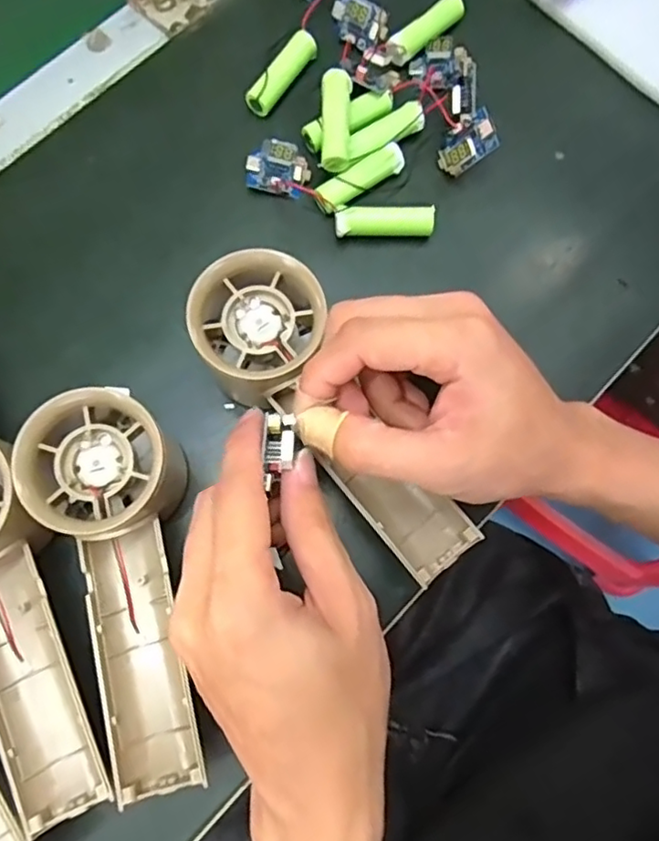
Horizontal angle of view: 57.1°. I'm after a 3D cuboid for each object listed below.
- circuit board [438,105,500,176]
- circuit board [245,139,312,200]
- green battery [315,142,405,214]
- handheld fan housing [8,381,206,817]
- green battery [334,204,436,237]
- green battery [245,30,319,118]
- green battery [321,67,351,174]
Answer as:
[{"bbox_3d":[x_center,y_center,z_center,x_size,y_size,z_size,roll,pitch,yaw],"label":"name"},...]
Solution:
[{"bbox_3d":[0.070,-0.144,0.314,0.010,0.034,0.022,-21,88,-42],"label":"circuit board"},{"bbox_3d":[-0.026,-0.131,0.314,0.032,0.009,0.026,9,106,-9],"label":"circuit board"},{"bbox_3d":[0.016,-0.125,0.316,0.051,0.015,0.015,-38,81,-9],"label":"green battery"},{"bbox_3d":[-0.086,0.070,0.250,0.052,0.060,0.153,-8,78,-3],"label":"handheld fan housing"},{"bbox_3d":[0.028,-0.101,0.313,0.050,0.015,0.013,-4,78,-3],"label":"green battery"},{"bbox_3d":[-0.025,-0.187,0.330,0.014,0.017,0.050,37,79,6],"label":"green battery"},{"bbox_3d":[0.003,-0.153,0.310,0.015,0.011,0.053,1,78,-1],"label":"green battery"}]

